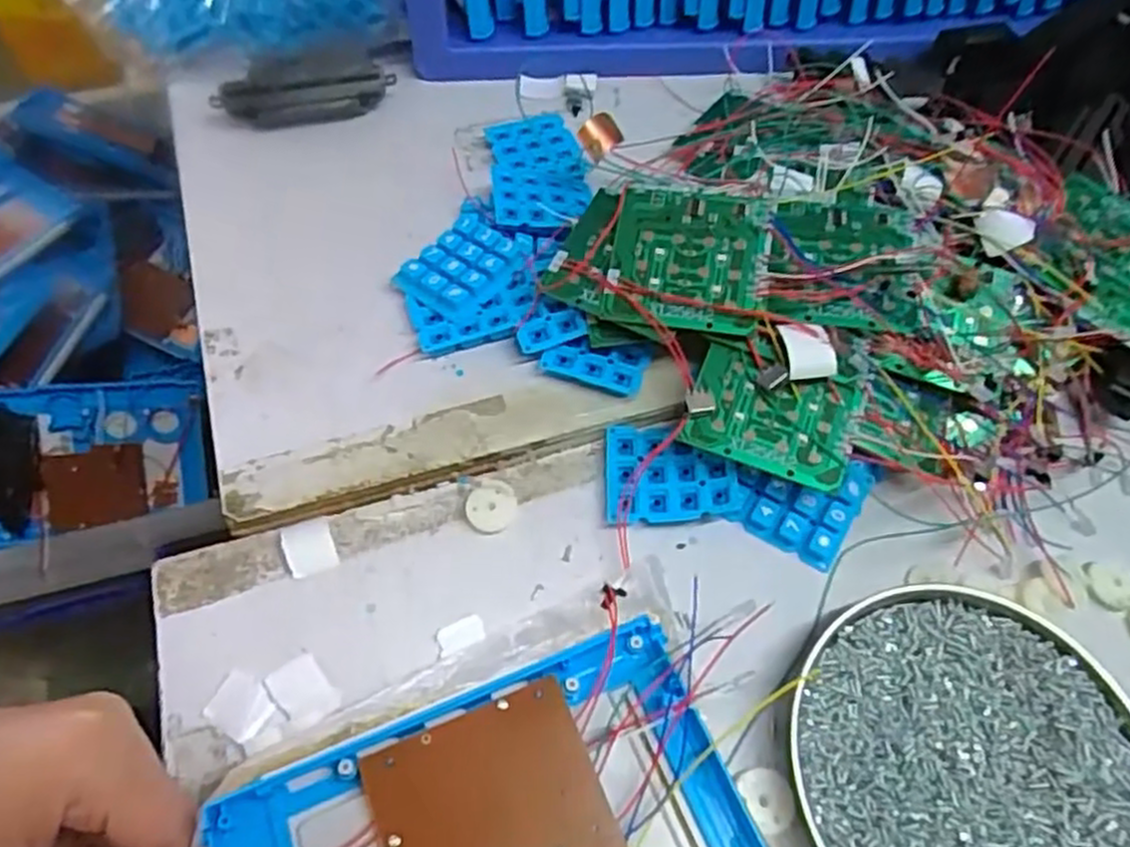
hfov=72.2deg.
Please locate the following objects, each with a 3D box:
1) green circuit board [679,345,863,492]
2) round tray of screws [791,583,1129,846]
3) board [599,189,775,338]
[{"bbox_3d":[0.093,-0.004,0.346,0.070,0.007,0.050,18,71,11],"label":"green circuit board"},{"bbox_3d":[0.156,0.131,0.294,0.133,0.019,0.132,1,58,-2],"label":"round tray of screws"},{"bbox_3d":[0.058,-0.077,0.367,0.071,0.005,0.066,9,80,14],"label":"board"}]

